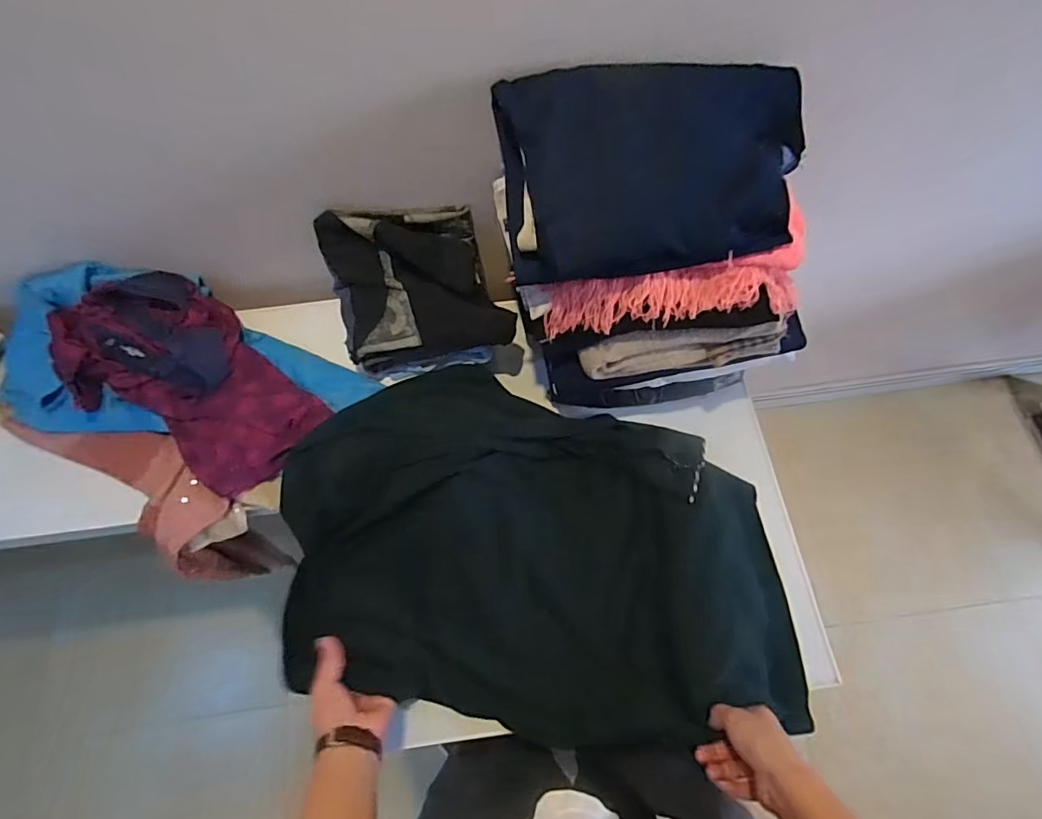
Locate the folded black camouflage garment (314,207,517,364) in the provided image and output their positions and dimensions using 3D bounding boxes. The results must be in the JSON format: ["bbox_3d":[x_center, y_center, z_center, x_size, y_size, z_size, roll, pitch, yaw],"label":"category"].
[{"bbox_3d":[-0.139,-0.169,0.709,0.226,0.080,0.203,-11,94,0],"label":"folded black camouflage garment"}]

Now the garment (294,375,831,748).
[{"bbox_3d":[0.026,0.174,0.678,0.645,0.085,0.409,9,68,4],"label":"garment"}]

